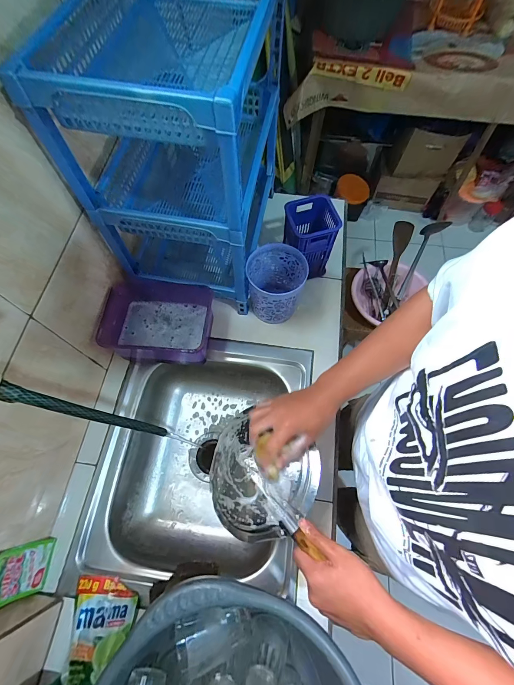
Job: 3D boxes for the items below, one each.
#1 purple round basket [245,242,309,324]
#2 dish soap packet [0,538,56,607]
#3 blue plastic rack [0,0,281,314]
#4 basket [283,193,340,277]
[{"bbox_3d":[0.040,-0.117,0.681,0.115,0.160,0.113,6,67,2],"label":"purple round basket"},{"bbox_3d":[-0.371,0.357,0.479,0.010,0.121,0.076,-1,65,8],"label":"dish soap packet"},{"bbox_3d":[-0.126,-0.359,0.604,0.281,0.449,0.409,10,67,4],"label":"blue plastic rack"},{"bbox_3d":[0.111,-0.234,0.707,0.108,0.161,0.100,-12,67,-6],"label":"basket"}]

